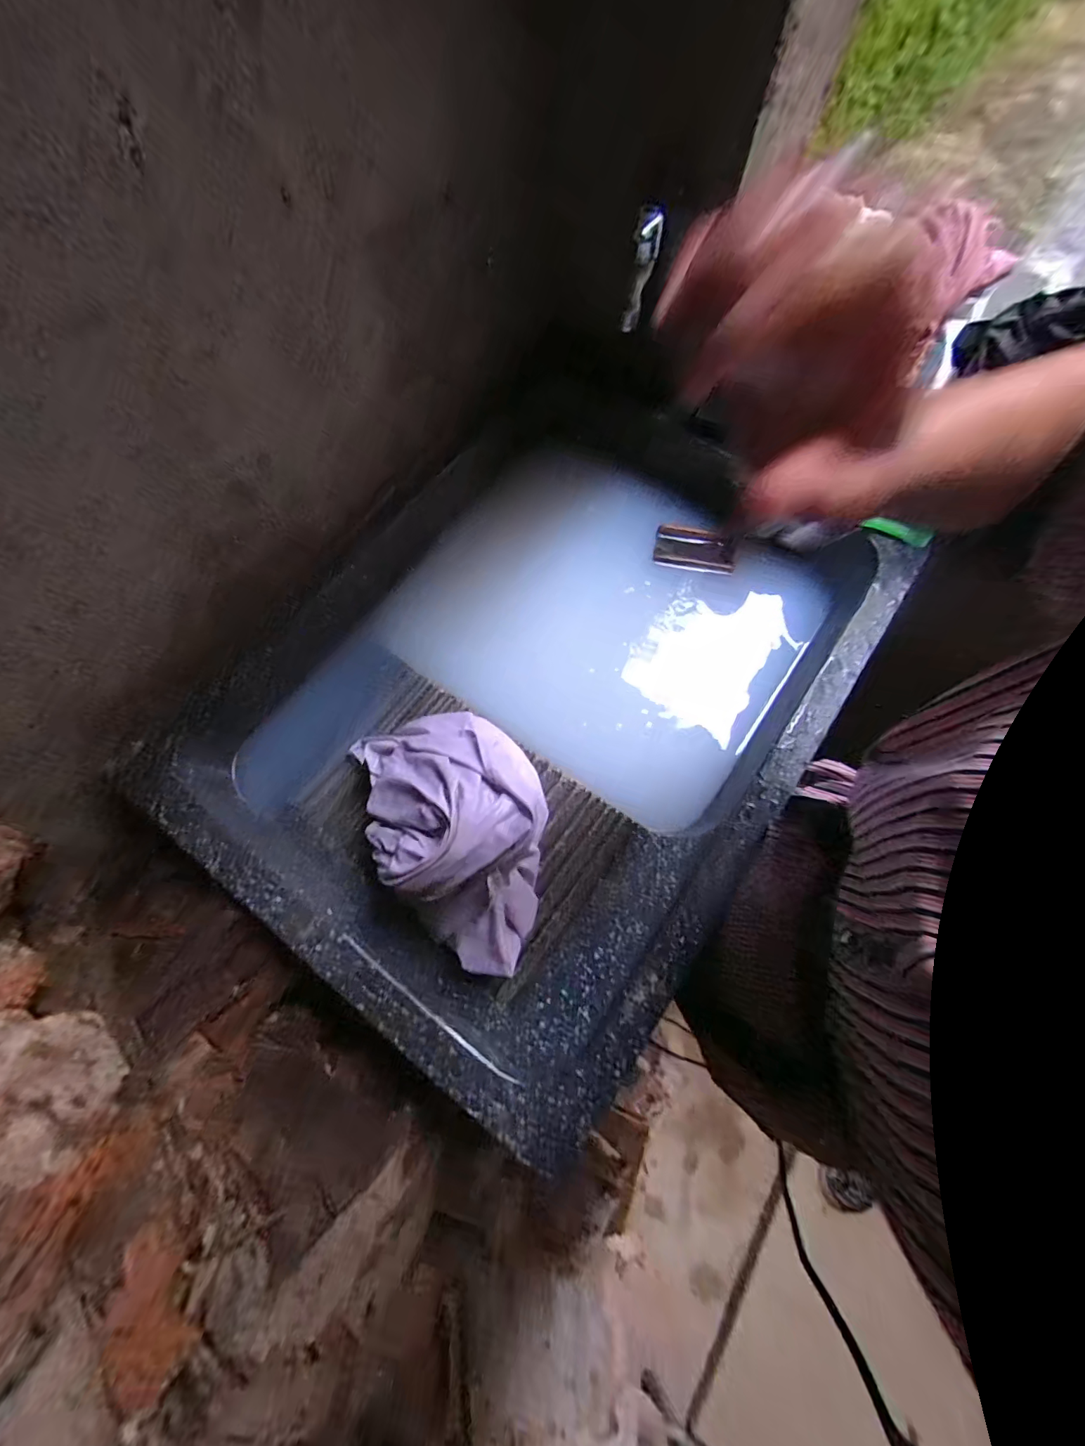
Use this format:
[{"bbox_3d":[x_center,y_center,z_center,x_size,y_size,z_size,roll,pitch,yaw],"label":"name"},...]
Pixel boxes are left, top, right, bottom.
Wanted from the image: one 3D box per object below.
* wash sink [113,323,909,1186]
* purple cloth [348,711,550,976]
[{"bbox_3d":[-0.017,-0.017,0.576,0.560,0.277,0.661,35,79,9],"label":"wash sink"},{"bbox_3d":[-0.085,0.108,0.445,0.172,0.091,0.244,-11,76,-1],"label":"purple cloth"}]

